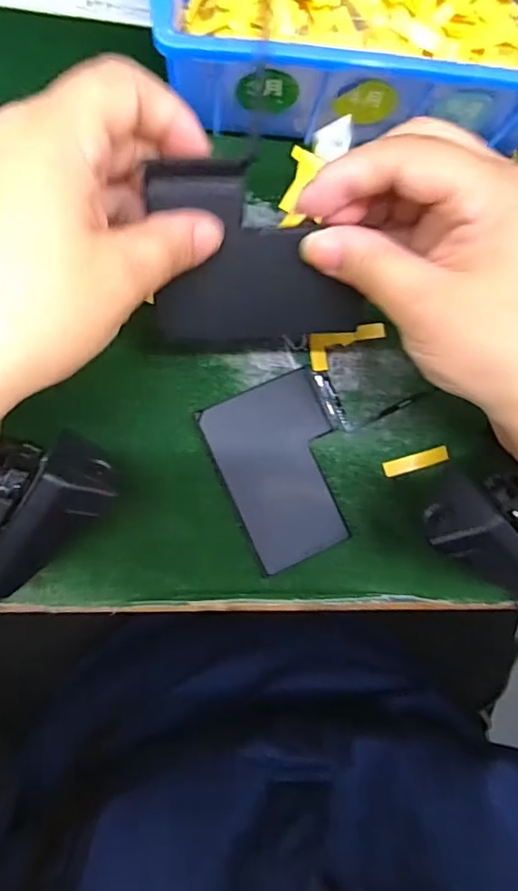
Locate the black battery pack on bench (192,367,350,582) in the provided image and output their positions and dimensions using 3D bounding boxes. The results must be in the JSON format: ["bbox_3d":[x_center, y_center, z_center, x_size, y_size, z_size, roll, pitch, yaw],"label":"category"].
[{"bbox_3d":[0.017,0.011,0.260,0.068,0.011,0.085,-24,89,-9],"label":"black battery pack on bench"}]

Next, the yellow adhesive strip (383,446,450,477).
[{"bbox_3d":[0.081,0.008,0.273,0.035,0.004,0.008,-15,88,-8],"label":"yellow adhesive strip"}]

